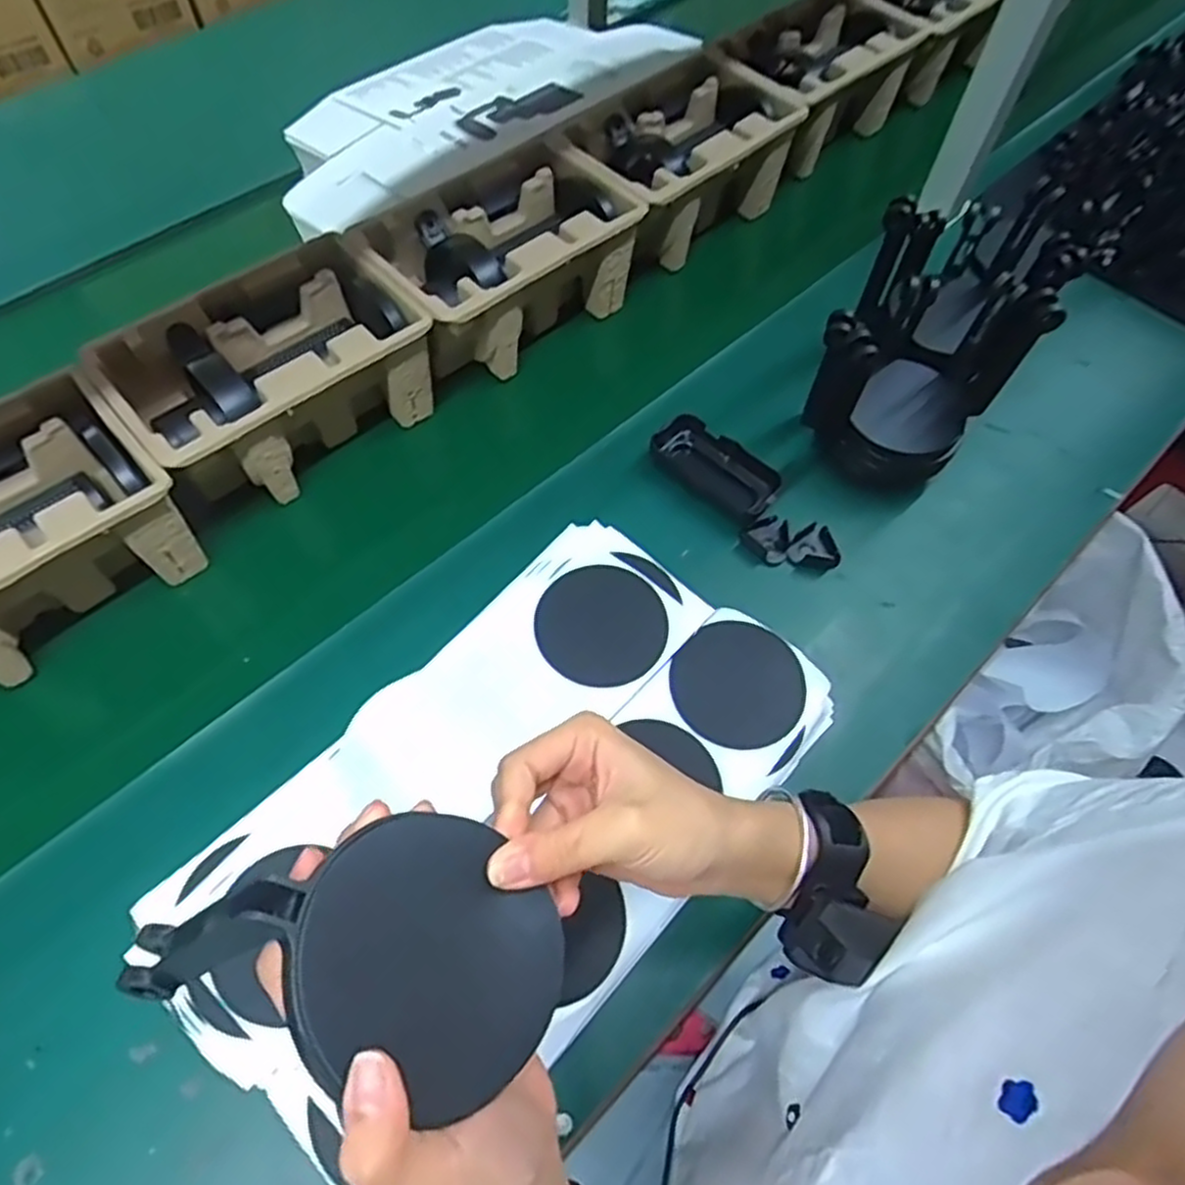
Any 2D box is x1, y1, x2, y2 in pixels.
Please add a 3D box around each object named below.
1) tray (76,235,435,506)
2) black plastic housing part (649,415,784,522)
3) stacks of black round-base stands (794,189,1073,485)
[{"bbox_3d":[-0.249,-0.169,0.590,0.220,0.093,0.152,-41,73,-19],"label":"tray"},{"bbox_3d":[0.099,-0.103,0.607,0.111,0.021,0.053,42,69,16],"label":"black plastic housing part"},{"bbox_3d":[0.270,-0.211,0.587,0.137,0.125,0.203,27,66,10],"label":"stacks of black round-base stands"}]

